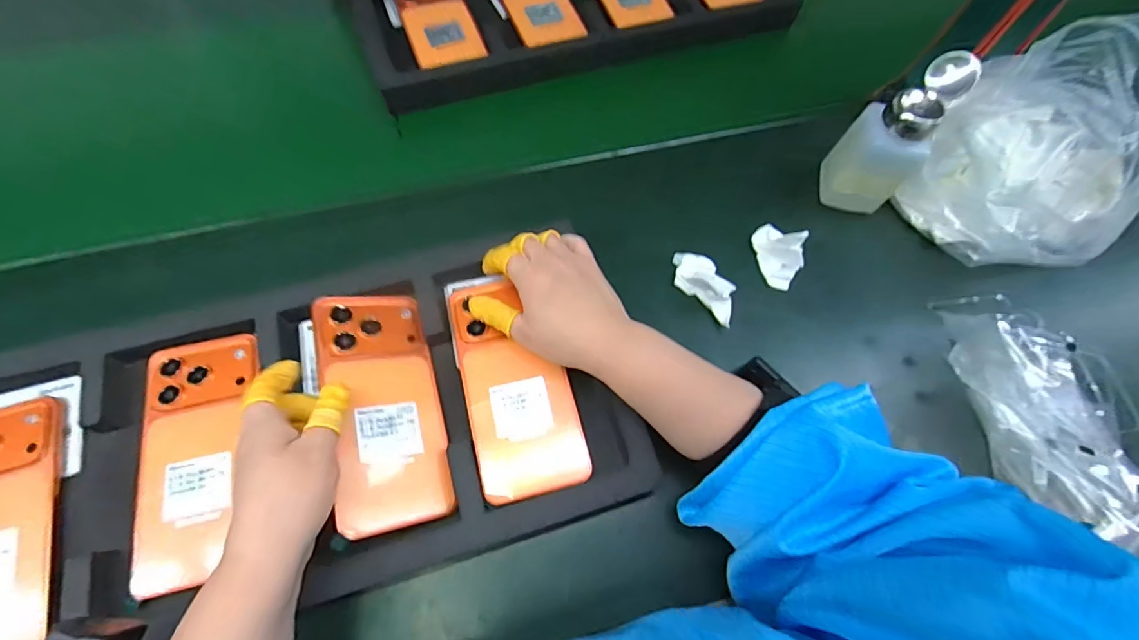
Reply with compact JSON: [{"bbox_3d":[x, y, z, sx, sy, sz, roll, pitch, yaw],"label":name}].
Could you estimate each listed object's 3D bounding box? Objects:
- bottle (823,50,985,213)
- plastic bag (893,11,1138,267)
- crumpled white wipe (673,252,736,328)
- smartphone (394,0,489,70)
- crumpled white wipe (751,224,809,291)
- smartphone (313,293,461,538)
[{"bbox_3d":[0.270,-0.154,0.414,0.065,0.127,0.064,34,68,15],"label":"bottle"},{"bbox_3d":[0.370,-0.131,0.384,0.107,0.150,0.141,-40,70,-18],"label":"plastic bag"},{"bbox_3d":[0.112,-0.033,0.402,0.033,0.033,0.074,-17,65,-8],"label":"crumpled white wipe"},{"bbox_3d":[-0.145,-0.331,0.538,0.074,0.011,0.146,-18,65,-9],"label":"smartphone"},{"bbox_3d":[0.182,-0.061,0.420,0.030,0.036,0.059,-6,64,-3],"label":"crumpled white wipe"},{"bbox_3d":[-0.125,0.056,0.333,0.072,0.009,0.161,-4,64,-32],"label":"smartphone"}]

